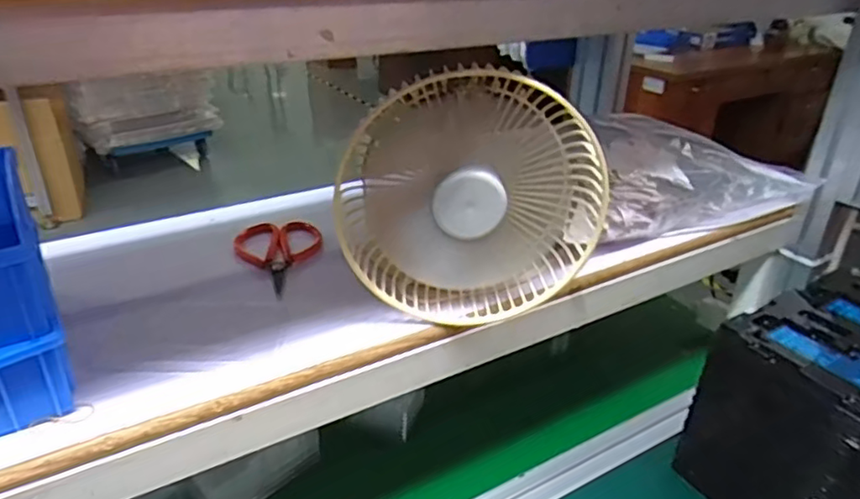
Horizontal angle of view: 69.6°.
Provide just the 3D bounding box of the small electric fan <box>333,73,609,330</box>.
[{"bbox_3d":[0.030,-0.035,0.478,0.198,0.179,0.057,0,28,-3],"label":"small electric fan"}]

